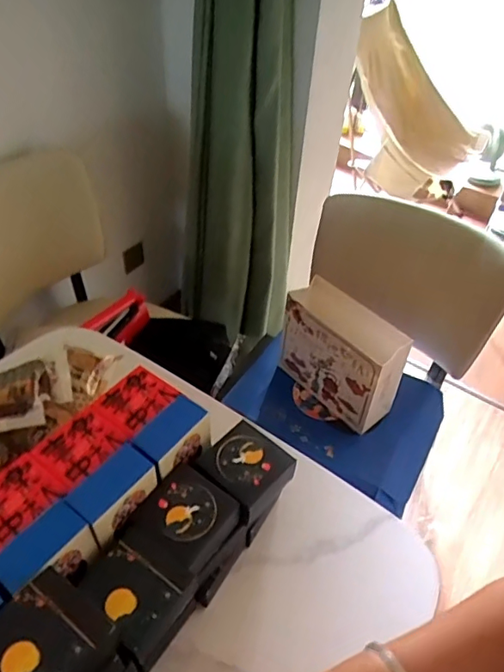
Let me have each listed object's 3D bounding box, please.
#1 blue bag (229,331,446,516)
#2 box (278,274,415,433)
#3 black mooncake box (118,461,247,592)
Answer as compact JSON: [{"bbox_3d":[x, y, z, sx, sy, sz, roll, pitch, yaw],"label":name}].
[{"bbox_3d":[0.185,0.167,1.205,0.455,0.071,0.348,25,49,20],"label":"blue bag"},{"bbox_3d":[0.189,0.046,1.158,0.105,0.241,0.272,-26,52,-26],"label":"box"},{"bbox_3d":[-0.075,0.212,0.575,0.096,0.053,0.109,26,49,21],"label":"black mooncake box"}]

